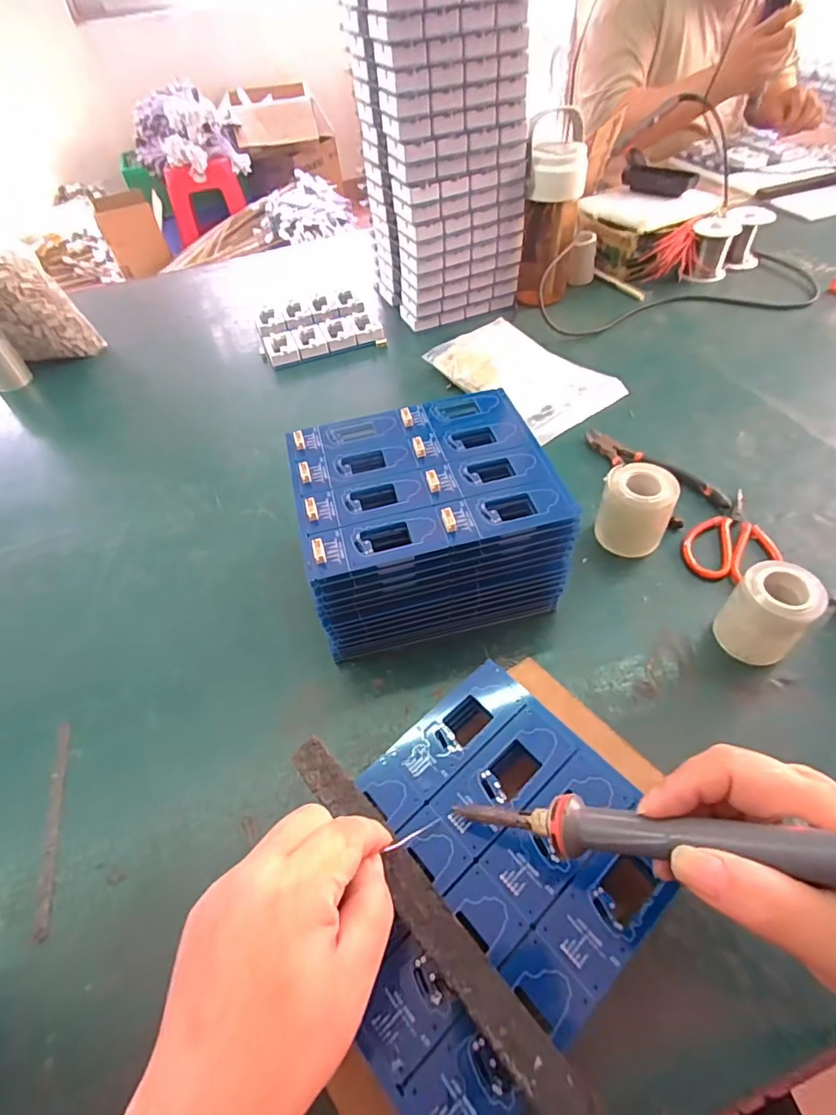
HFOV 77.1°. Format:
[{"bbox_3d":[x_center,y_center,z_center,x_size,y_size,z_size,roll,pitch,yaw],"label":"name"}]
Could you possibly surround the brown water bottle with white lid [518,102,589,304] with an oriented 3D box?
[{"bbox_3d":[0.181,-0.461,0.720,0.076,0.191,0.071,1,50,7],"label":"brown water bottle with white lid"}]

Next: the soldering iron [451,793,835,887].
[{"bbox_3d":[0.111,0.122,0.227,0.212,0.023,0.022,-14,41,37],"label":"soldering iron"}]

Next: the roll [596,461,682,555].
[{"bbox_3d":[0.192,-0.040,0.466,0.058,0.065,0.054,-3,50,3],"label":"roll"}]

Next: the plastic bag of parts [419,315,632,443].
[{"bbox_3d":[0.130,-0.231,0.643,0.143,0.042,0.205,-32,54,-20],"label":"plastic bag of parts"}]

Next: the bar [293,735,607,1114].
[{"bbox_3d":[0.008,0.185,0.263,0.022,0.005,0.236,-35,57,-22],"label":"bar"}]

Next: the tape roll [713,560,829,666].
[{"bbox_3d":[0.262,0.043,0.392,0.048,0.067,0.049,-3,50,3],"label":"tape roll"}]

